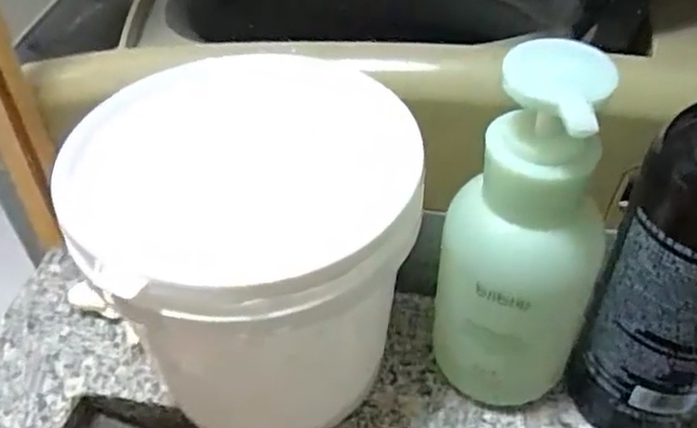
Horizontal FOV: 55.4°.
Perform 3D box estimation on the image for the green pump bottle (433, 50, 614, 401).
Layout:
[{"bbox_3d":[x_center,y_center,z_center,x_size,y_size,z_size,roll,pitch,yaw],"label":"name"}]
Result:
[{"bbox_3d":[0.081,0.021,0.320,0.069,0.200,0.054,9,45,11],"label":"green pump bottle"}]

